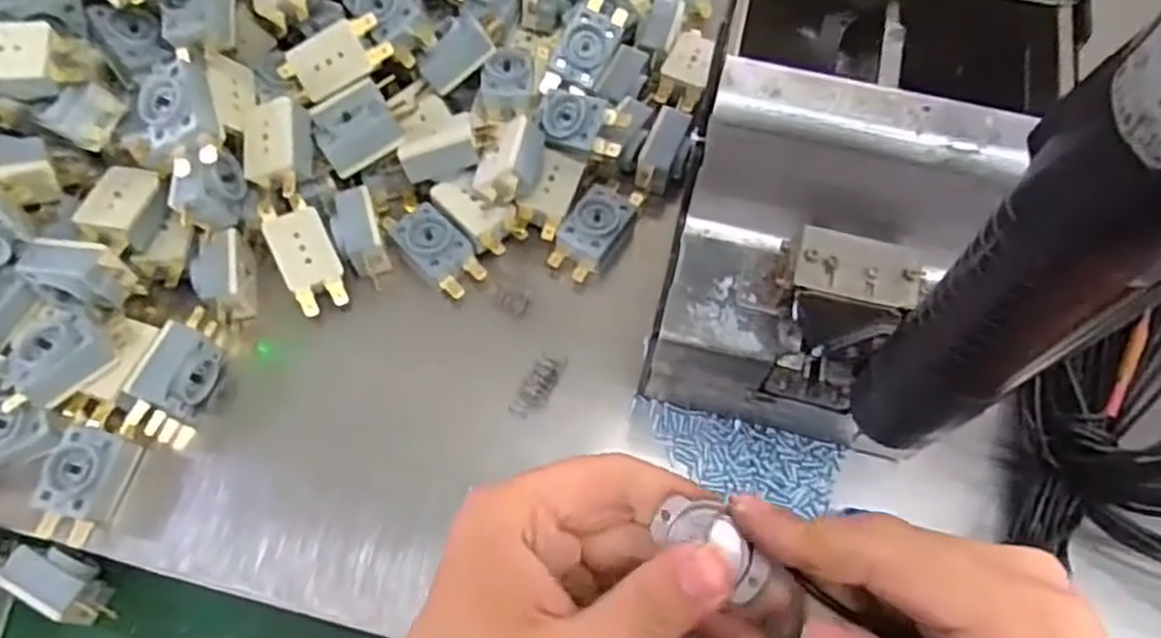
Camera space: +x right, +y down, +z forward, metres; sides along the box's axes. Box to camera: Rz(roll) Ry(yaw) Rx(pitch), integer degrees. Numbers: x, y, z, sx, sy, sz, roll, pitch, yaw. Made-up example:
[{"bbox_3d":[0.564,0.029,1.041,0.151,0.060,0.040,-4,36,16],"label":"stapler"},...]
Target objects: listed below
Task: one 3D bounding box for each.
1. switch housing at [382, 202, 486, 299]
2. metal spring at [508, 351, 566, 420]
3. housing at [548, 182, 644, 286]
[{"bbox_3d":[-0.073,-0.034,0.380,0.027,0.016,0.049,-41,73,-15],"label":"switch housing"},{"bbox_3d":[-0.020,0.031,0.359,0.014,0.012,0.033,27,70,11],"label":"metal spring"},{"bbox_3d":[0.009,-0.046,0.388,0.027,0.021,0.057,31,71,12],"label":"housing"}]

